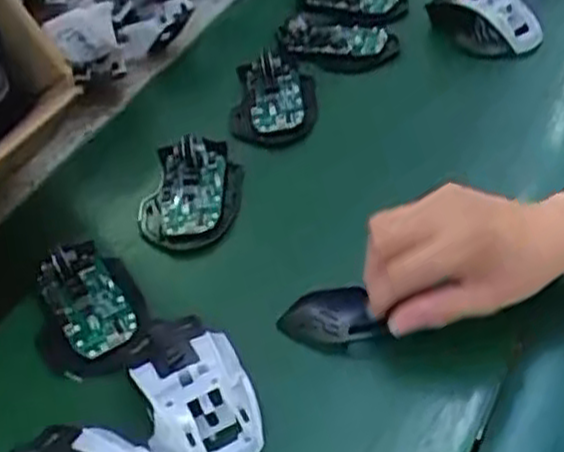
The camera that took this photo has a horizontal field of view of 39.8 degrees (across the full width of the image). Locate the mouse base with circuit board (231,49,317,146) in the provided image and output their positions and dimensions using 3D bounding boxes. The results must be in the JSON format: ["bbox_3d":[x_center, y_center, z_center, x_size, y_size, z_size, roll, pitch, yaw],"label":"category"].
[{"bbox_3d":[-0.008,-0.110,0.697,0.076,0.030,0.128,-2,44,6],"label":"mouse base with circuit board"}]

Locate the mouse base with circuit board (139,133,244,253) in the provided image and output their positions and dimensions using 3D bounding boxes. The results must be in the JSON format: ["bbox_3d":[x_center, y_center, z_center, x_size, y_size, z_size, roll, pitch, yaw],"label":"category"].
[{"bbox_3d":[-0.072,-0.032,0.615,0.076,0.026,0.121,-4,44,4],"label":"mouse base with circuit board"}]

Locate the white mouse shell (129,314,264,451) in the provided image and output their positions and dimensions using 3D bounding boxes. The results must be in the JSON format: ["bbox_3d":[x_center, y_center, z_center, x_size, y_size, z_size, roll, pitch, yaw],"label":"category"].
[{"bbox_3d":[-0.053,0.094,0.463,0.061,0.038,0.108,-18,44,-11],"label":"white mouse shell"}]

